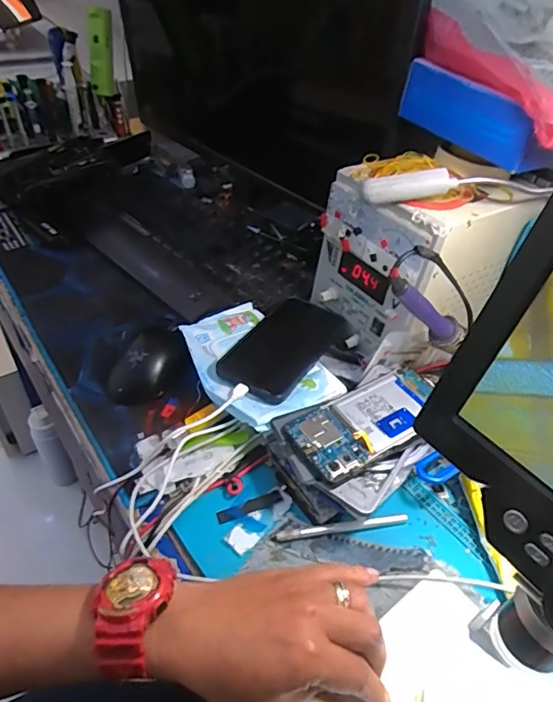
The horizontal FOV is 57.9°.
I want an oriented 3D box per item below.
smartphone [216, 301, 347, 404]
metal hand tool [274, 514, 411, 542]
[{"bbox_3d":[0.011,-0.010,0.543,0.080,0.009,0.164,26,47,20],"label":"smartphone"},{"bbox_3d":[0.057,0.154,0.438,0.120,0.005,0.009,-5,44,-11],"label":"metal hand tool"}]

